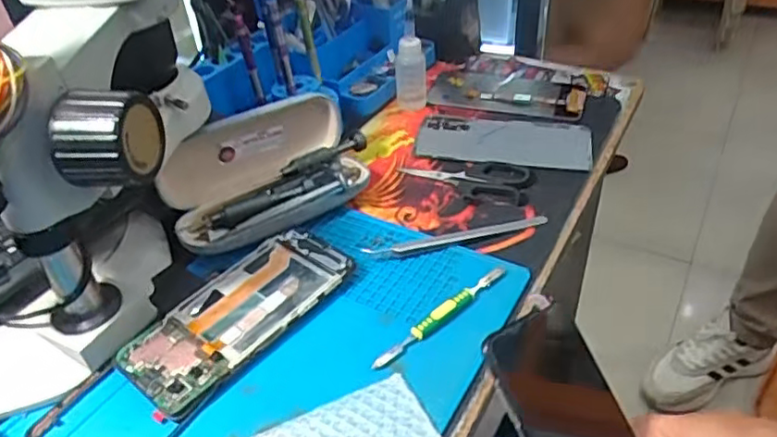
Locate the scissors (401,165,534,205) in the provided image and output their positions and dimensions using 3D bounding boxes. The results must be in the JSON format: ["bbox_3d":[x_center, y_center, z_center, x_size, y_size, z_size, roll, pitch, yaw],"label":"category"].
[{"bbox_3d":[0.065,-0.032,0.534,0.107,0.010,0.047,2,39,7],"label":"scissors"}]

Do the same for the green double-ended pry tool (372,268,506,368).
[{"bbox_3d":[0.037,0.064,0.419,0.116,0.009,0.013,-33,47,-31],"label":"green double-ended pry tool"}]

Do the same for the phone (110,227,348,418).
[{"bbox_3d":[-0.100,0.059,0.419,0.071,0.009,0.154,26,47,32],"label":"phone"}]

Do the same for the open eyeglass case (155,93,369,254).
[{"bbox_3d":[-0.091,-0.040,0.499,0.173,0.066,0.088,-24,44,-23],"label":"open eyeglass case"}]

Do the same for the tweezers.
[{"bbox_3d":[0.054,0.015,0.476,0.144,0.007,0.018,-11,39,-9],"label":"tweezers"}]

